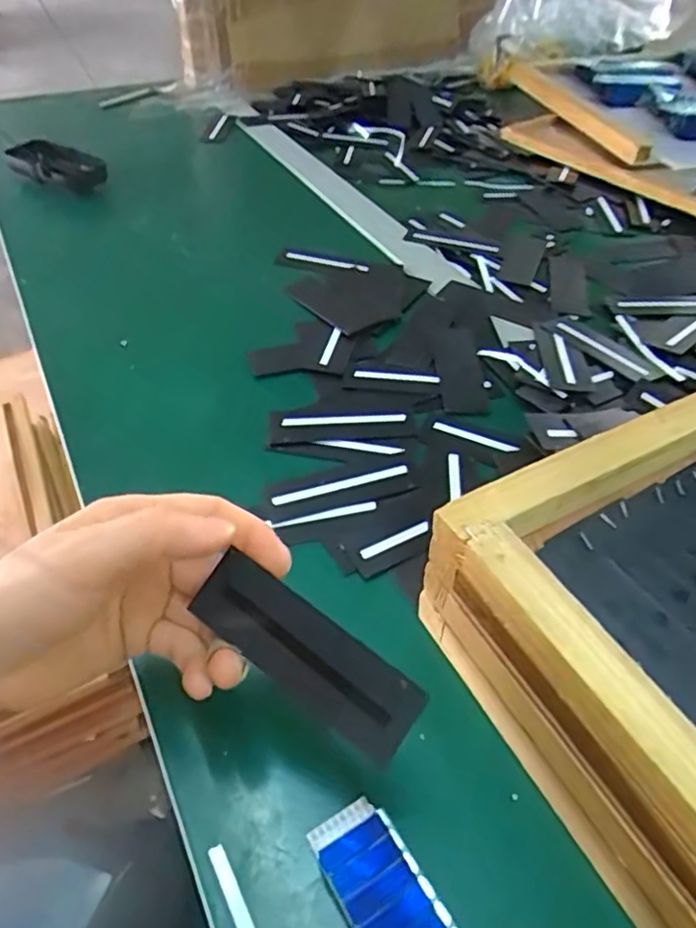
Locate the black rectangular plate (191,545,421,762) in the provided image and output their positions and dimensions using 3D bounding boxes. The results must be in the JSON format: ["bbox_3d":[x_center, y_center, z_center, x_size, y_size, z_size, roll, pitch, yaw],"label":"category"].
[{"bbox_3d":[-0.016,0.070,0.239,0.090,0.004,0.031,34,86,15],"label":"black rectangular plate"}]

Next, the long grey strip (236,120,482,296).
[{"bbox_3d":[-0.020,-0.302,0.708,0.048,0.011,0.488,-19,48,-20],"label":"long grey strip"}]

